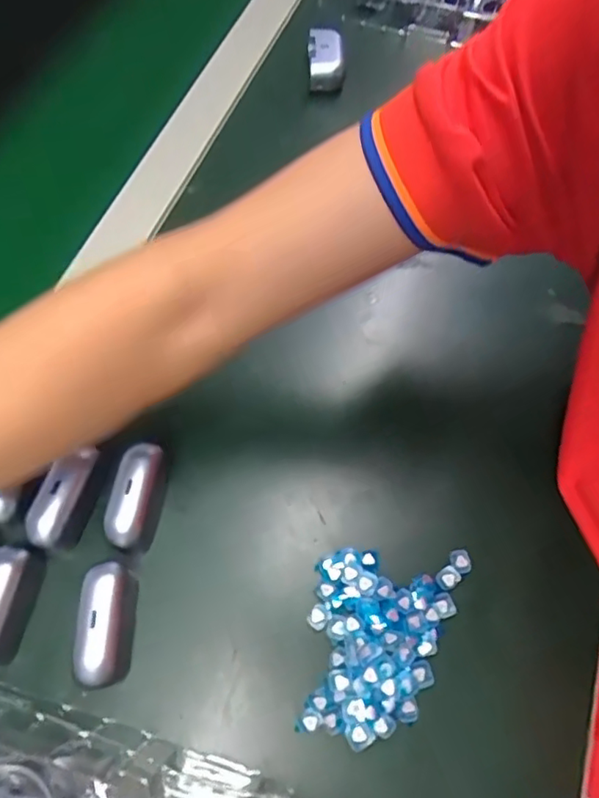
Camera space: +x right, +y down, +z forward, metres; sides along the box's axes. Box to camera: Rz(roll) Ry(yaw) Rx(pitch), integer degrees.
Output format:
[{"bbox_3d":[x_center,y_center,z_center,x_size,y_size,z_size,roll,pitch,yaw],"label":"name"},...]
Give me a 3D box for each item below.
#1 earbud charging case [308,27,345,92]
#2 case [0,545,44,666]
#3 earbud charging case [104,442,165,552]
[{"bbox_3d":[0.023,-0.287,0.488,0.029,0.021,0.056,-1,64,-1],"label":"earbud charging case"},{"bbox_3d":[-0.152,0.106,0.296,0.025,0.028,0.057,9,64,3],"label":"case"},{"bbox_3d":[-0.091,0.055,0.324,0.022,0.033,0.057,6,64,2],"label":"earbud charging case"}]

